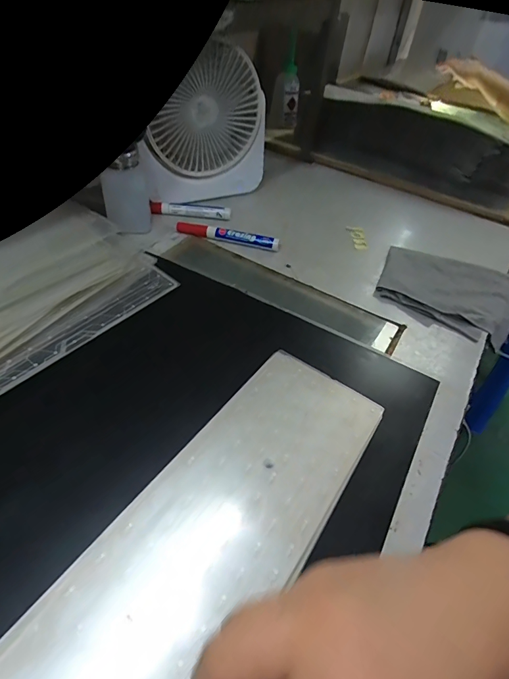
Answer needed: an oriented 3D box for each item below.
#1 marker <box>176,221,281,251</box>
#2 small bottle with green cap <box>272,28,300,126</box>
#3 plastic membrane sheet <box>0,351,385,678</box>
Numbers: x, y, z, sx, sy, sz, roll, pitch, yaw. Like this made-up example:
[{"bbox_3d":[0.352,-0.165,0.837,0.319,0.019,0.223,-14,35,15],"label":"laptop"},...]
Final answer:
[{"bbox_3d":[-0.036,-0.141,0.523,0.143,0.016,0.019,14,45,6],"label":"marker"},{"bbox_3d":[0.073,-0.546,0.819,0.046,0.148,0.042,-8,47,-15],"label":"small bottle with green cap"},{"bbox_3d":[-0.051,0.152,0.235,0.115,0.008,0.412,28,49,20],"label":"plastic membrane sheet"}]

